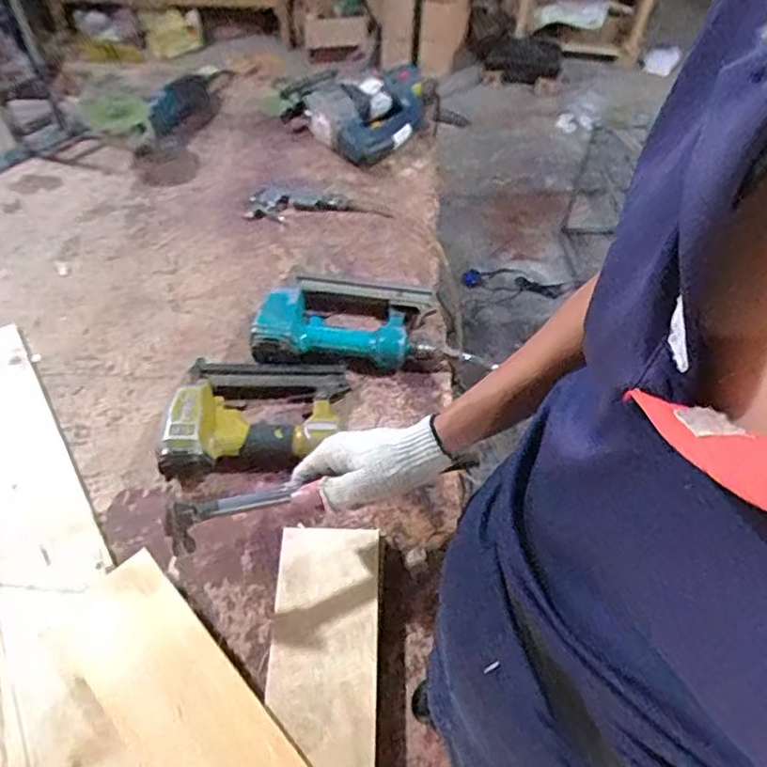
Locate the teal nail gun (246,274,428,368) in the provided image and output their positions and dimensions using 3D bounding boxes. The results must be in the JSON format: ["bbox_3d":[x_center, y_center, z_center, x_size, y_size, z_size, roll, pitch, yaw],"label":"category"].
[{"bbox_3d":[-0.049,-0.083,0.798,0.205,0.055,0.159,8,55,7],"label":"teal nail gun"}]

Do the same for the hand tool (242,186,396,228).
[{"bbox_3d":[-0.101,-0.269,0.964,0.225,0.027,0.057,1,54,2],"label":"hand tool"}]

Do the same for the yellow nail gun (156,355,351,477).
[{"bbox_3d":[-0.147,0.025,0.717,0.212,0.053,0.148,-10,55,-6],"label":"yellow nail gun"}]

